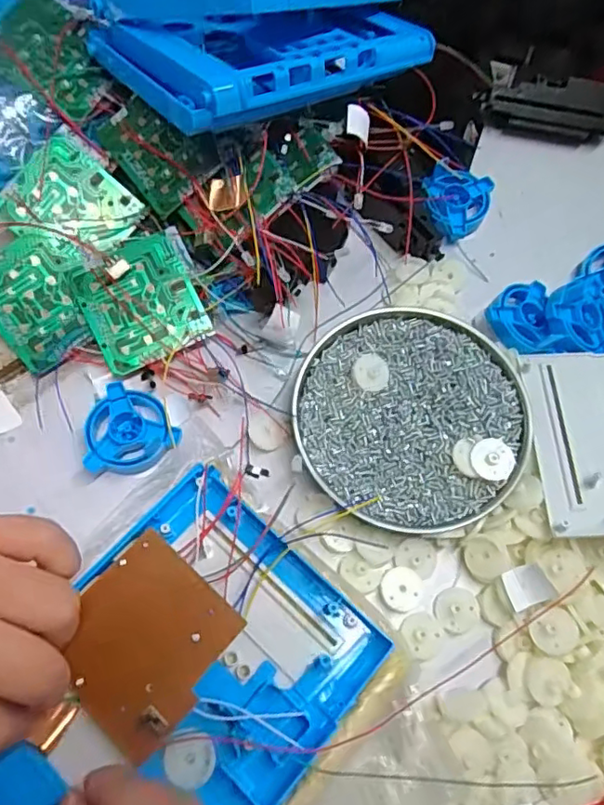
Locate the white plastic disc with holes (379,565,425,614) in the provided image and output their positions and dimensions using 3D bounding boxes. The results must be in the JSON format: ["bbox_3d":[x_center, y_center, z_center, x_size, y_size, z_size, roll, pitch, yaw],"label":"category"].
[{"bbox_3d":[0.055,0.102,0.312,0.024,0.004,0.023,0,68,-1],"label":"white plastic disc with holes"}]

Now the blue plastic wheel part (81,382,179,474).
[{"bbox_3d":[-0.099,0.014,0.337,0.051,0.012,0.053,0,68,-1],"label":"blue plastic wheel part"}]

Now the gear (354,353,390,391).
[{"bbox_3d":[0.043,-0.019,0.354,0.022,0.004,0.023,0,68,-1],"label":"gear"}]

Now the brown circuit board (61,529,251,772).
[{"bbox_3d":[-0.073,0.111,0.268,0.072,0.005,0.073,39,71,15],"label":"brown circuit board"}]

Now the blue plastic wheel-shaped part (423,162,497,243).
[{"bbox_3d":[0.107,-0.143,0.408,0.049,0.014,0.054,28,79,-11],"label":"blue plastic wheel-shaped part"}]

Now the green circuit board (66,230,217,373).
[{"bbox_3d":[-0.100,-0.063,0.358,0.068,0.005,0.074,-23,91,-10],"label":"green circuit board"}]

